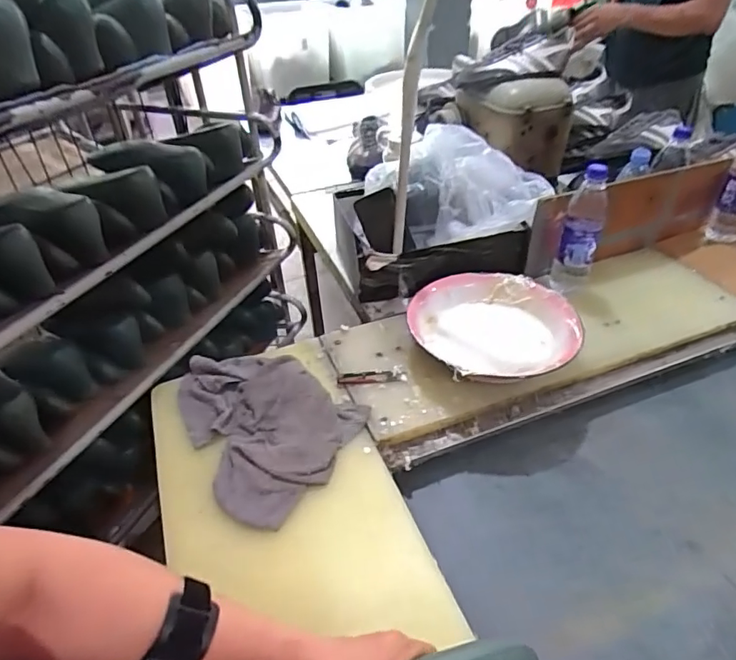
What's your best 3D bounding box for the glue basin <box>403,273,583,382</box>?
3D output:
[{"bbox_3d":[0.191,0.005,0.796,0.241,0.082,0.226,-2,38,1],"label":"glue basin"}]

